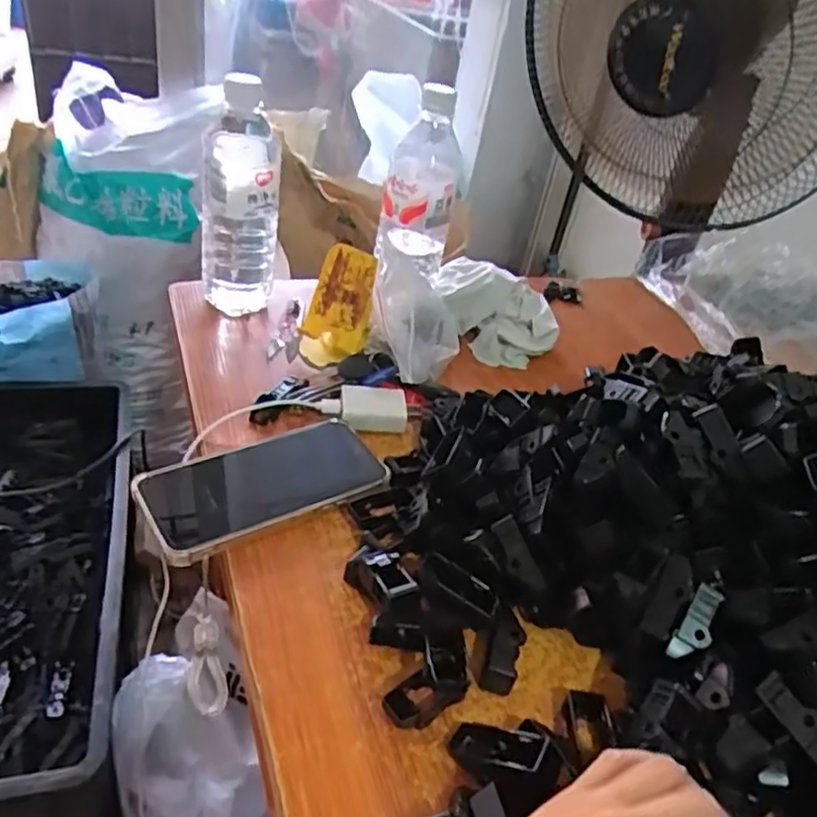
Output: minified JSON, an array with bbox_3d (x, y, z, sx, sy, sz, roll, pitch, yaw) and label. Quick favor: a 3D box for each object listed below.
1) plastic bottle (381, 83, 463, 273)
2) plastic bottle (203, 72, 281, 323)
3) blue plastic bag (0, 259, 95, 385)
[{"bbox_3d":[0.011,-0.204,0.655,0.068,0.190,0.071,9,35,-4],"label":"plastic bottle"},{"bbox_3d":[-0.155,-0.185,0.630,0.068,0.211,0.066,-1,37,-17],"label":"plastic bottle"},{"bbox_3d":[-0.575,-0.135,1.050,0.187,0.143,0.188,-5,38,-22],"label":"blue plastic bag"}]

